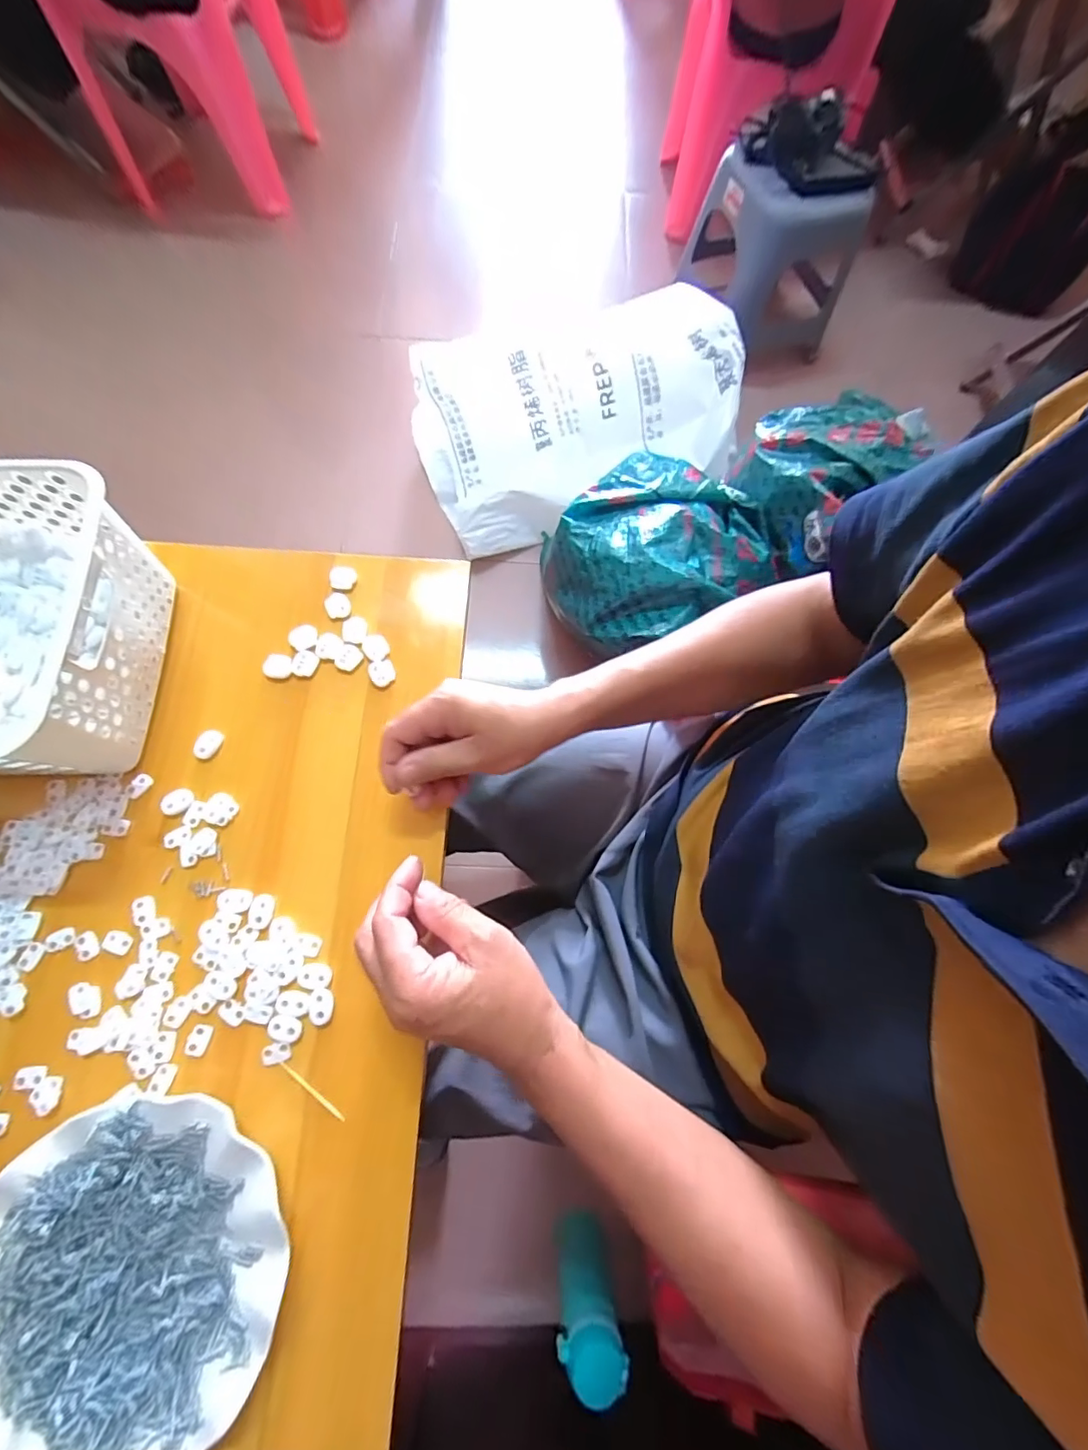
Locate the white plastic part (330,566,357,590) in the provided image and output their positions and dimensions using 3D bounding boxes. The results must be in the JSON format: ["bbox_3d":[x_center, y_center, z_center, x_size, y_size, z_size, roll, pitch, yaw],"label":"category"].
[{"bbox_3d":[-0.178,-0.131,0.457,0.024,0.008,0.019,-6,73,-4],"label":"white plastic part"}]

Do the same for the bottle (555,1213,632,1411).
[{"bbox_3d":[0.048,0.673,0.608,0.065,0.181,0.063,-11,74,-6],"label":"bottle"}]

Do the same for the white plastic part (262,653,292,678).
[{"bbox_3d":[-0.222,-0.049,0.428,0.021,0.008,0.019,-4,73,-4],"label":"white plastic part"}]

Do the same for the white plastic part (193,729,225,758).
[{"bbox_3d":[-0.267,0.015,0.409,0.017,0.005,0.024,28,74,6],"label":"white plastic part"}]

